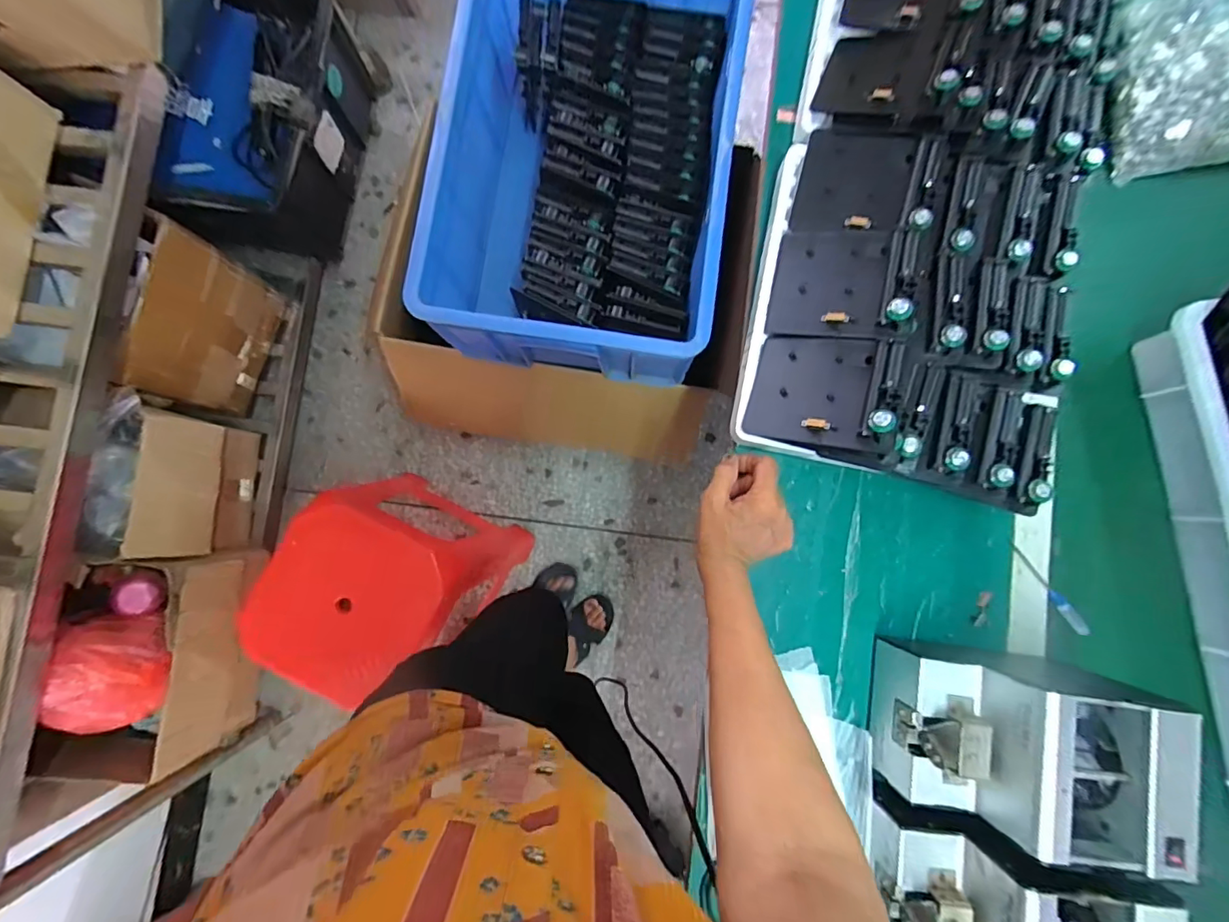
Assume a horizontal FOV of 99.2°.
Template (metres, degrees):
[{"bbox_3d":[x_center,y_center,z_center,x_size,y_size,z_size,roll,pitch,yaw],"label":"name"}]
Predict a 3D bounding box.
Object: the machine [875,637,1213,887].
[{"bbox_3d":[0.349,0.247,0.461,0.182,0.147,0.125,9,86,-3],"label":"machine"}]

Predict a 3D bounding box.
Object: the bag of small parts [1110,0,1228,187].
[{"bbox_3d":[0.617,-0.420,0.560,0.144,0.049,0.210,-6,86,-4],"label":"bag of small parts"}]

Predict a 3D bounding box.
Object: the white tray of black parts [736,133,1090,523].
[{"bbox_3d":[0.295,-0.153,0.511,0.294,0.078,0.346,12,85,-2],"label":"white tray of black parts"}]

